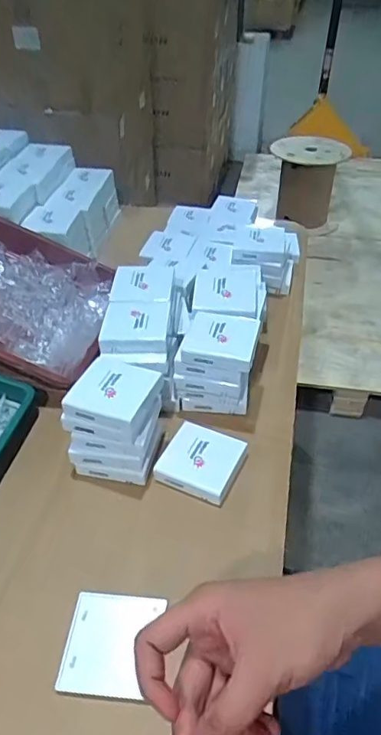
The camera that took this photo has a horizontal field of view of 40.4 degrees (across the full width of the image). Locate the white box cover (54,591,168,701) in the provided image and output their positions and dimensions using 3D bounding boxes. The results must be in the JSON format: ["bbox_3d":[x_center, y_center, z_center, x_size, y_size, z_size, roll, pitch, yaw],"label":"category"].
[{"bbox_3d":[-0.073,0.252,0.476,0.081,0.007,0.085,4,41,4],"label":"white box cover"}]

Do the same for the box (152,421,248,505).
[{"bbox_3d":[0.014,0.110,0.619,0.086,0.020,0.085,18,44,19],"label":"box"}]

